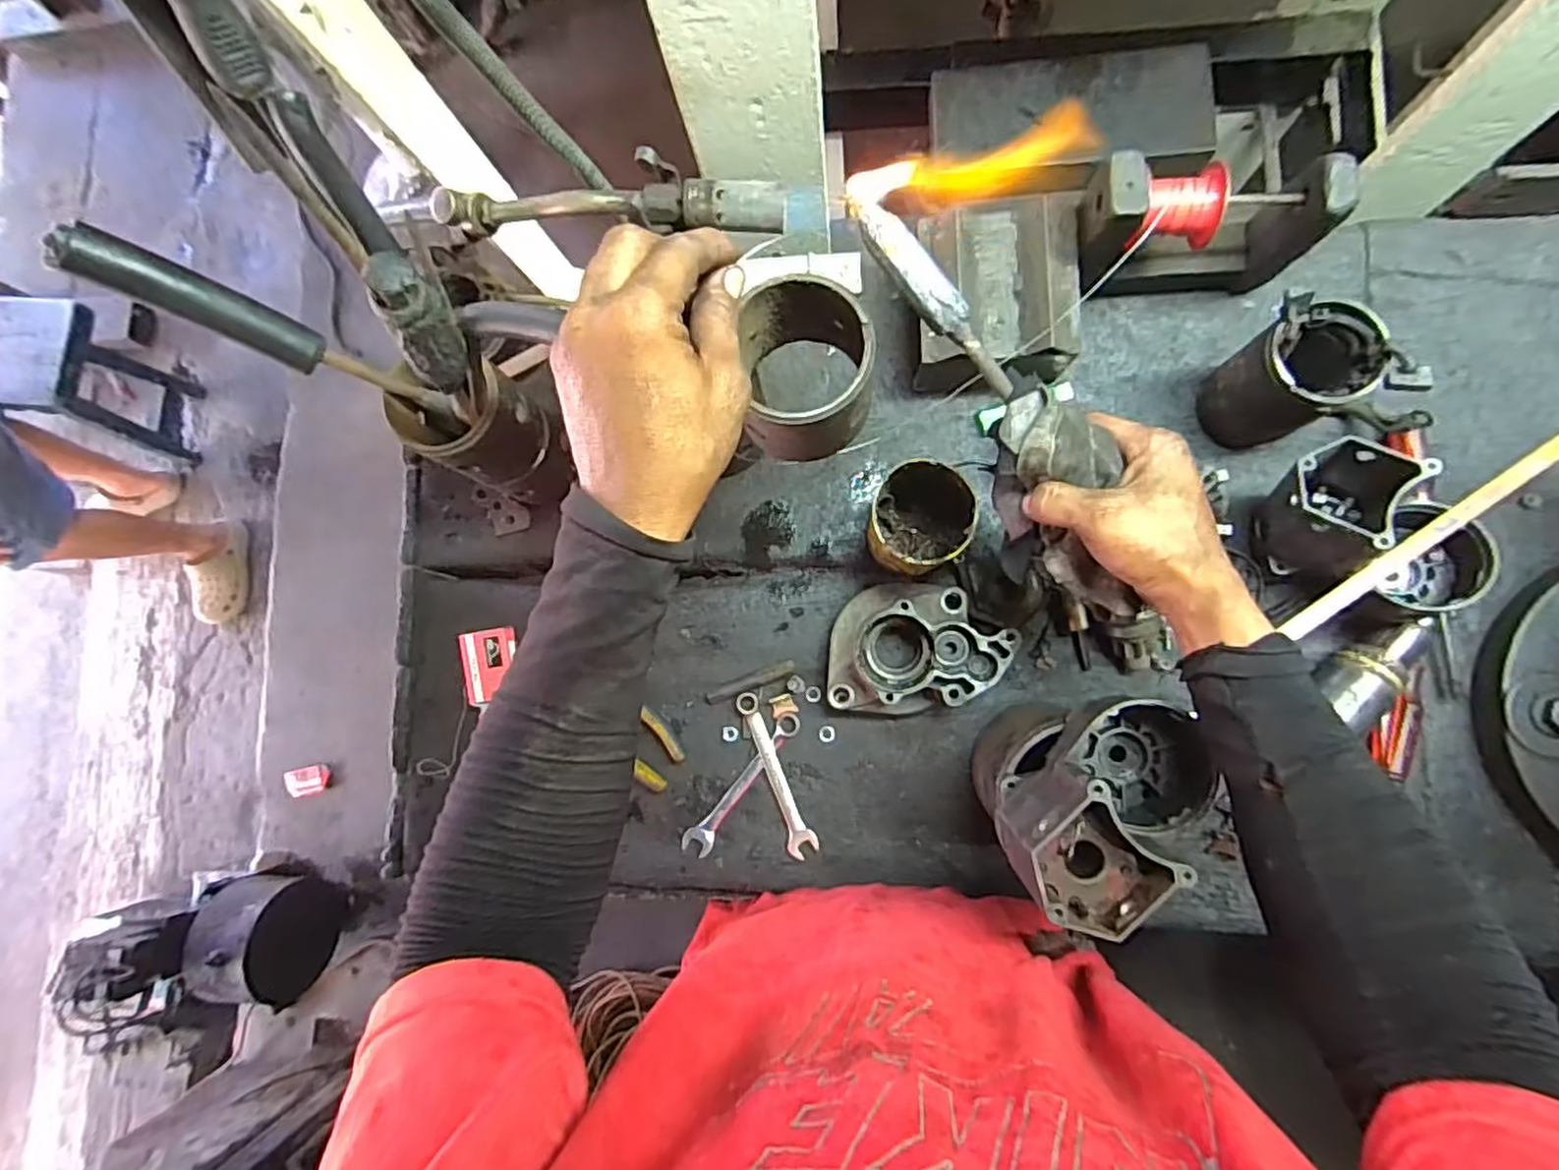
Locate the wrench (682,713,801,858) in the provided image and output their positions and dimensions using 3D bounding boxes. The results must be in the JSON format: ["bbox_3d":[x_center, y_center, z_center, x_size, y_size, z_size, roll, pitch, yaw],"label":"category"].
[{"bbox_3d":[-0.031,0.172,0.605,0.025,0.006,0.146,38,89,9],"label":"wrench"}]

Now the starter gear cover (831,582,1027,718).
[{"bbox_3d":[0.111,0.053,0.568,0.137,0.063,0.104,4,84,7],"label":"starter gear cover"}]

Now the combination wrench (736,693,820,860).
[{"bbox_3d":[-0.003,0.162,0.601,0.023,0.008,0.143,-22,82,4],"label":"combination wrench"}]

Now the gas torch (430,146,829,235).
[{"bbox_3d":[-0.086,-0.212,0.390,0.225,0.040,0.033,2,84,7],"label":"gas torch"}]

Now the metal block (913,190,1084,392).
[{"bbox_3d":[0.172,-0.225,0.558,0.115,0.085,0.126,-1,84,7],"label":"metal block"}]

